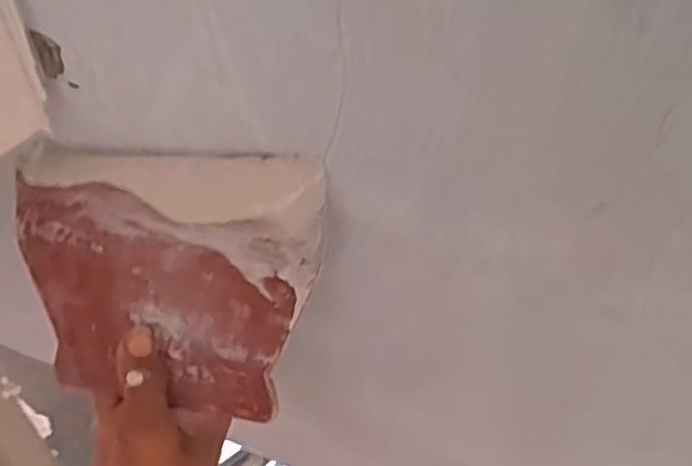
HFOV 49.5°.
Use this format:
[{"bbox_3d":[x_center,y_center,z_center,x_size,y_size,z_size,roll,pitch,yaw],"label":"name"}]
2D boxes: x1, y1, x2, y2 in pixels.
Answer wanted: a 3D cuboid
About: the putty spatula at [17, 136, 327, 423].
[{"bbox_3d":[-0.107,0.025,0.427,0.208,0.141,0.007,7,9,26],"label":"putty spatula"}]

